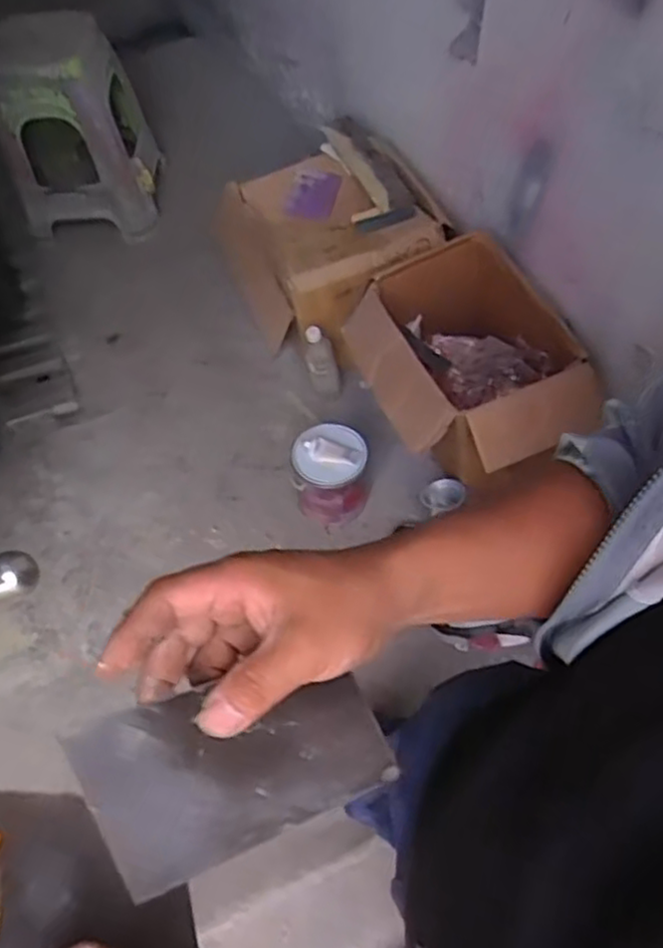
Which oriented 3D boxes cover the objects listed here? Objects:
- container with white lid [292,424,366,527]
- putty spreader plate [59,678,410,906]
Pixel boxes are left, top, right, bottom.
[{"bbox_3d":[-0.004,-0.010,1.528,0.159,0.160,0.163,-3,55,-1],"label":"container with white lid"},{"bbox_3d":[-0.040,0.124,0.317,0.130,0.009,0.071,-12,60,-29],"label":"putty spreader plate"}]

